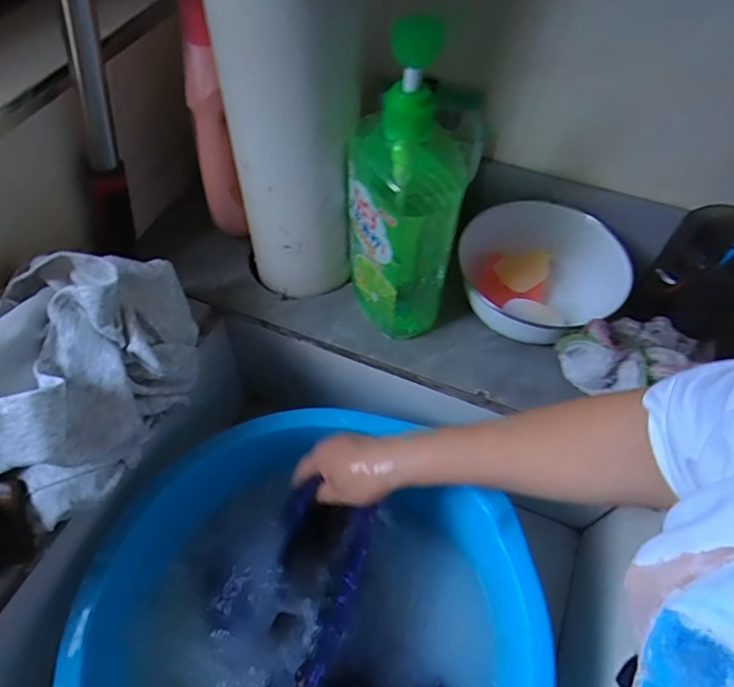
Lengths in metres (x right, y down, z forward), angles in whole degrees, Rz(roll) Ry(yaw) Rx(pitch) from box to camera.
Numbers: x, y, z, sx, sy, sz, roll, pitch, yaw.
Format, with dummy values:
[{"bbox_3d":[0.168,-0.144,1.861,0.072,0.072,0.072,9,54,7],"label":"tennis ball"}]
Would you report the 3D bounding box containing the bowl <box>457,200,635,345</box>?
[{"bbox_3d":[0.163,-0.065,0.525,0.162,0.063,0.148,-31,62,-21],"label":"bowl"}]

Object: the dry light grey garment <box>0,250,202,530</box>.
[{"bbox_3d":[-0.227,0.018,0.406,0.137,0.096,0.224,20,57,11],"label":"dry light grey garment"}]

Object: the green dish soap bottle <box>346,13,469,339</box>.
[{"bbox_3d":[0.029,-0.100,0.436,0.088,0.244,0.077,0,56,-2],"label":"green dish soap bottle"}]

